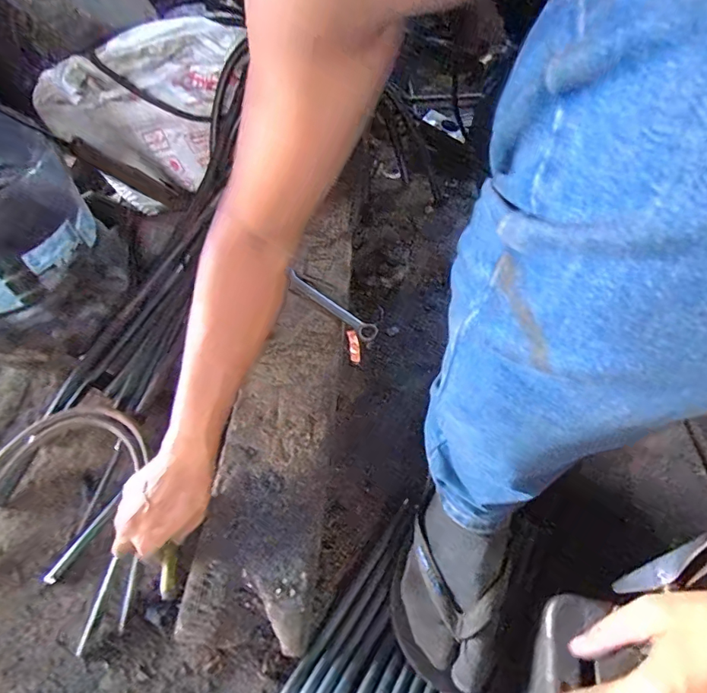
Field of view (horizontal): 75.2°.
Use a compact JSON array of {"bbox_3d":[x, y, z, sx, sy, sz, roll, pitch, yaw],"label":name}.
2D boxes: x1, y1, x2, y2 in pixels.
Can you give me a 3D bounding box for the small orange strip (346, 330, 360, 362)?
[{"bbox_3d":[0.000,-0.002,0.670,0.015,0.013,0.052,-8,53,0],"label":"small orange strip"}]

